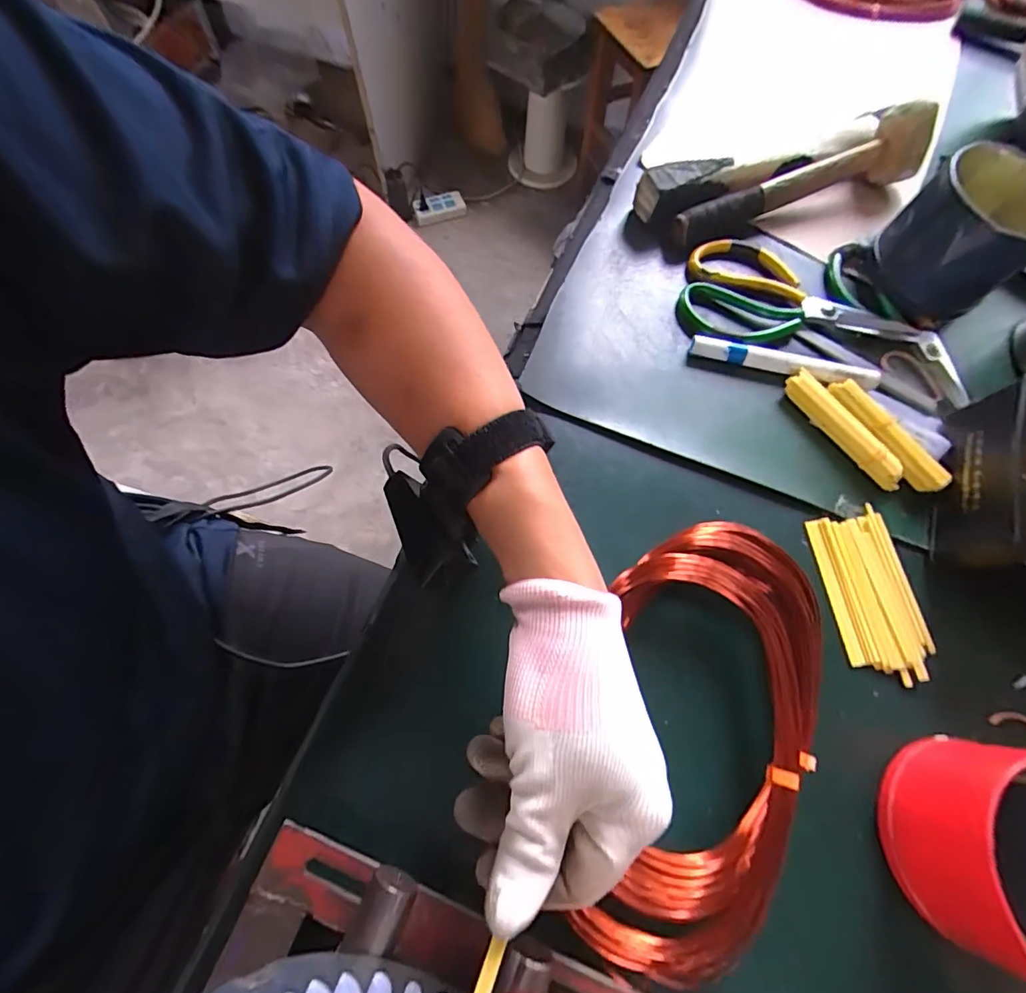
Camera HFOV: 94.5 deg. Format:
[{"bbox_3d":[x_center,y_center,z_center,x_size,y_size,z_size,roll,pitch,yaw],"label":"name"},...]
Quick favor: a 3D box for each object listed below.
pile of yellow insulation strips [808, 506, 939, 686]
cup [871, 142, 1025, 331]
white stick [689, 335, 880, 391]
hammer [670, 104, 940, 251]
[{"bbox_3d":[0.244,0.065,0.321,0.057,0.006,0.108,-6,69,-5],"label":"pile of yellow insulation strips"},{"bbox_3d":[0.362,-0.208,0.385,0.100,0.085,0.094,1,69,-2],"label":"cup"},{"bbox_3d":[0.214,-0.105,0.377,0.143,0.018,0.018,12,69,2],"label":"white stick"},{"bbox_3d":[0.264,-0.291,0.428,0.260,0.052,0.044,-21,71,-10],"label":"hammer"}]

